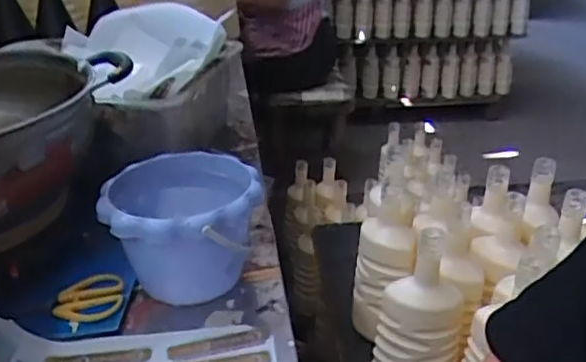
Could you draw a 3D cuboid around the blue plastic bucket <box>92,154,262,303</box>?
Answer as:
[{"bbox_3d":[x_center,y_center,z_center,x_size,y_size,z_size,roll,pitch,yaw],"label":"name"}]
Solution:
[{"bbox_3d":[-0.106,0.053,0.616,0.146,0.117,0.143,-1,27,1],"label":"blue plastic bucket"}]

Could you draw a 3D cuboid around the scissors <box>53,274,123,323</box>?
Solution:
[{"bbox_3d":[-0.201,0.116,0.609,0.065,0.008,0.052,-1,47,4],"label":"scissors"}]

